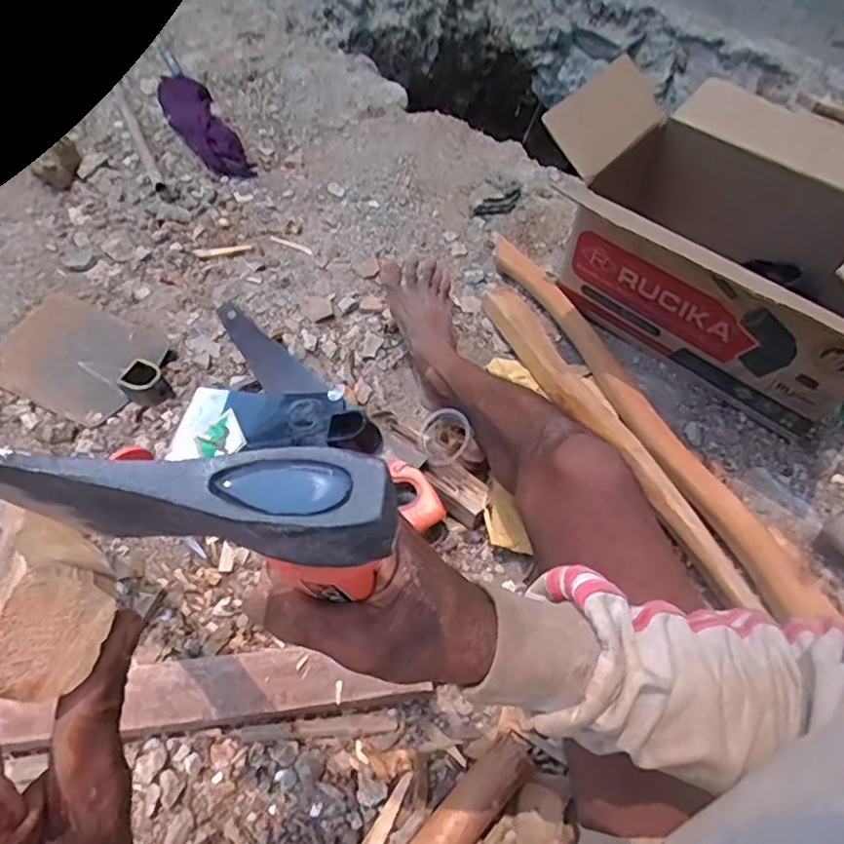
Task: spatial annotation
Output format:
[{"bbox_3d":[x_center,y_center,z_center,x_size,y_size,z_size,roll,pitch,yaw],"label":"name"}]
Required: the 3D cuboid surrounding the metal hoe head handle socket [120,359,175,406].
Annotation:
[{"bbox_3d":[-0.390,-0.051,0.823,0.056,0.053,0.054,-38,61,-25],"label":"metal hoe head handle socket"}]

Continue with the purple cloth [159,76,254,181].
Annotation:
[{"bbox_3d":[-0.427,-0.574,1.126,0.098,0.076,0.309,-24,59,-21],"label":"purple cloth"}]

